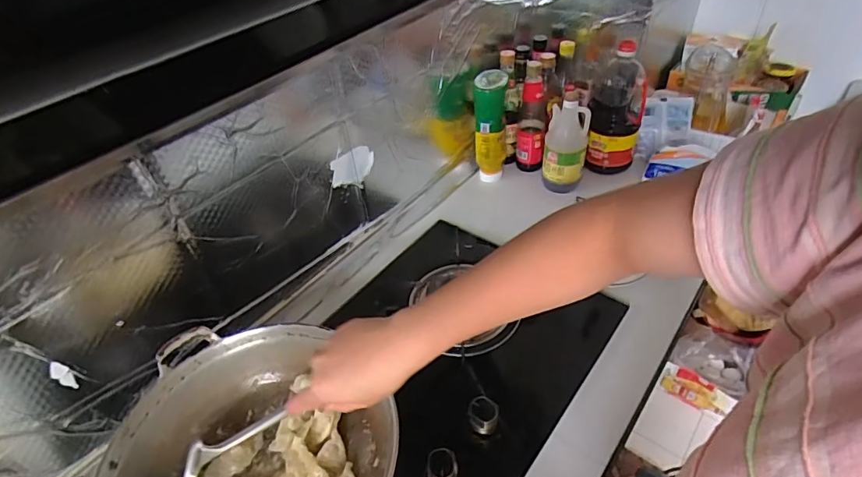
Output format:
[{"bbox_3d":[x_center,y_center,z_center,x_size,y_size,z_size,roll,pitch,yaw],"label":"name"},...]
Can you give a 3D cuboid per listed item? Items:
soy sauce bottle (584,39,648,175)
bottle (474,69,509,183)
[{"bbox_3d":[0.393,-0.271,1.020,0.109,0.255,0.103,13,45,20],"label":"soy sauce bottle"},{"bbox_3d":[0.129,-0.236,1.040,0.070,0.226,0.082,-3,42,4],"label":"bottle"}]

